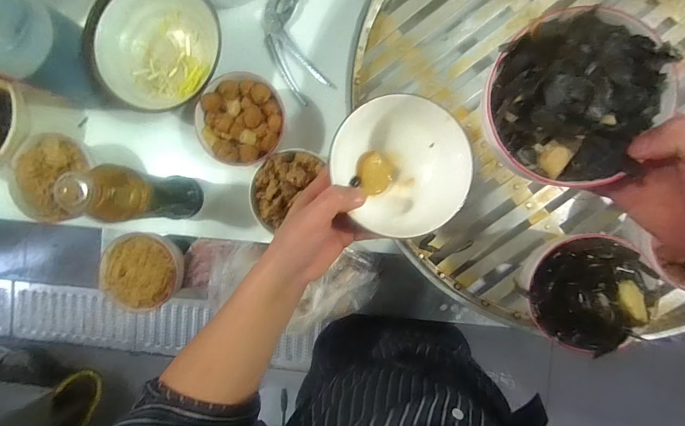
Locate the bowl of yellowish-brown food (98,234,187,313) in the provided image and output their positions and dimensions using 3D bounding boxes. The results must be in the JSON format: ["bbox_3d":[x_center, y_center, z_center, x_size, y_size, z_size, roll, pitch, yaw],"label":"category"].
[{"bbox_3d":[-0.331,0.098,0.566,0.122,0.040,0.121,0,91,6],"label":"bowl of yellowish-brown food"}]

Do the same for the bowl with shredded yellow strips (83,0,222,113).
[{"bbox_3d":[-0.272,-0.254,0.508,0.185,0.063,0.200,0,91,6],"label":"bowl with shredded yellow strips"}]

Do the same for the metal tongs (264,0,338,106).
[{"bbox_3d":[-0.078,-0.260,0.537,0.074,0.021,0.169,-21,88,6],"label":"metal tongs"}]

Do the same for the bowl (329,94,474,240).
[{"bbox_3d":[0.058,-0.045,0.349,0.128,0.067,0.130,0,91,6],"label":"bowl"}]

